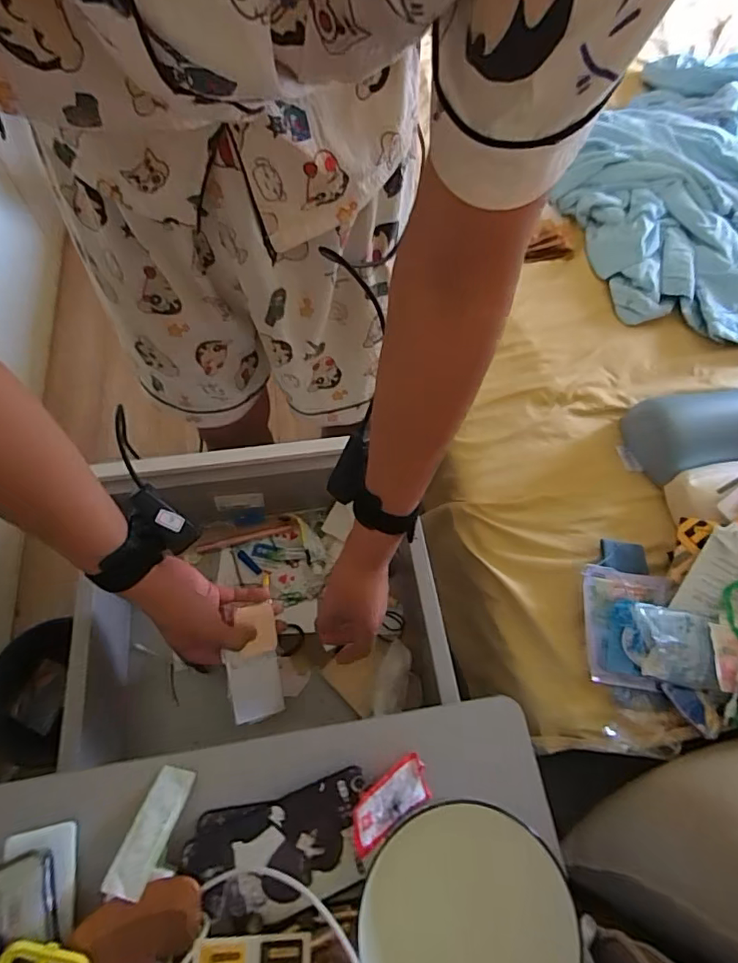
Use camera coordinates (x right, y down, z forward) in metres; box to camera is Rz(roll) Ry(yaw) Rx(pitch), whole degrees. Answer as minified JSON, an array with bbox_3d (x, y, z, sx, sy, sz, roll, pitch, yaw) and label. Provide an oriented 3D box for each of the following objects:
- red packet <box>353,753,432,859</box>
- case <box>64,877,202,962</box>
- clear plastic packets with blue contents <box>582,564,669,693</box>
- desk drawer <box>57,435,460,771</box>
[{"bbox_3d":[0.017,0.260,0.428,0.079,0.010,0.035,-19,72,-37],"label":"red packet"},{"bbox_3d":[-0.168,0.328,0.383,0.091,0.019,0.047,-18,65,-11],"label":"case"},{"bbox_3d":[0.330,0.178,0.657,0.104,0.034,0.147,8,62,2],"label":"clear plastic packets with blue contents"},{"bbox_3d":[-0.126,0.138,0.607,0.359,0.115,0.277,-8,63,-6],"label":"desk drawer"}]

